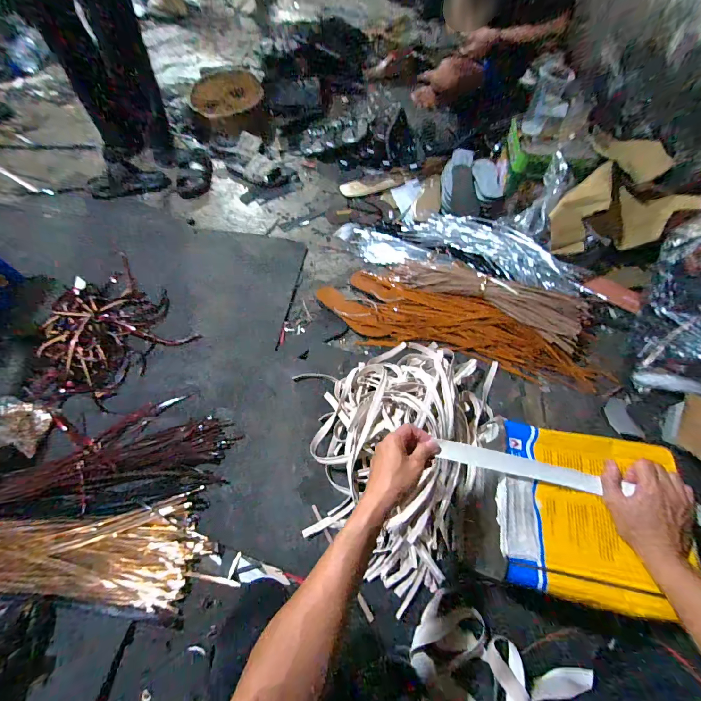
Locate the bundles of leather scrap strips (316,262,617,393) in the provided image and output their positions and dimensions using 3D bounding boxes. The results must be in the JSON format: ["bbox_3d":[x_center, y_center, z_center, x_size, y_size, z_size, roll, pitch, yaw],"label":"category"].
[{"bbox_3d":[0.295,-0.111,0.910,0.764,0.160,0.274,15,62,4],"label":"bundles of leather scrap strips"}]

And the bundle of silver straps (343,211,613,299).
[{"bbox_3d":[0.338,-0.333,1.063,0.785,0.088,0.273,16,61,20],"label":"bundle of silver straps"}]

